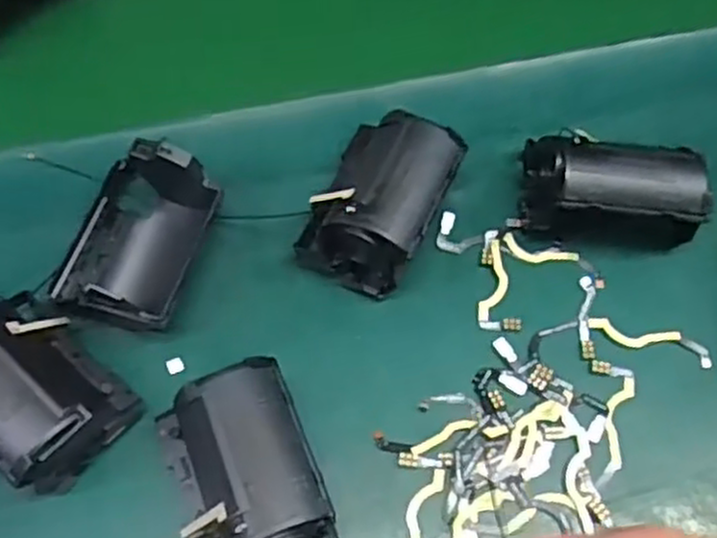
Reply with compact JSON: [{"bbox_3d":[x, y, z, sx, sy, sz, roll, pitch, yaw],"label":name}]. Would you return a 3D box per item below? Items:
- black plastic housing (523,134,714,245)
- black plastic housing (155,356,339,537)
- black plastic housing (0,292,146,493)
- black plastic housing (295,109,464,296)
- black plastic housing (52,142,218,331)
[{"bbox_3d":[0.108,-0.033,0.323,0.072,0.042,0.048,8,61,3],"label":"black plastic housing"},{"bbox_3d":[-0.039,0.075,0.269,0.047,0.039,0.070,-18,63,-11],"label":"black plastic housing"},{"bbox_3d":[-0.120,0.045,0.280,0.063,0.043,0.049,37,67,17],"label":"black plastic housing"},{"bbox_3d":[0.009,-0.029,0.320,0.049,0.042,0.069,23,63,11],"label":"black plastic housing"},{"bbox_3d":[-0.091,-0.014,0.311,0.056,0.042,0.073,18,62,8],"label":"black plastic housing"}]

